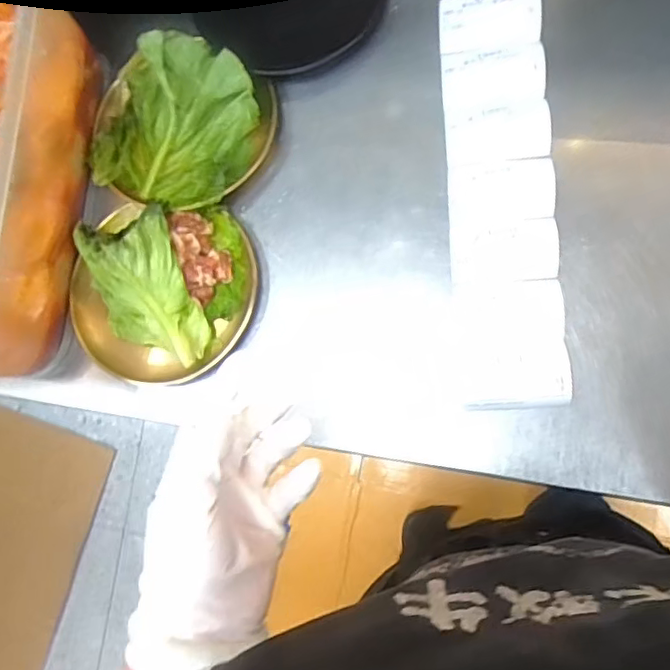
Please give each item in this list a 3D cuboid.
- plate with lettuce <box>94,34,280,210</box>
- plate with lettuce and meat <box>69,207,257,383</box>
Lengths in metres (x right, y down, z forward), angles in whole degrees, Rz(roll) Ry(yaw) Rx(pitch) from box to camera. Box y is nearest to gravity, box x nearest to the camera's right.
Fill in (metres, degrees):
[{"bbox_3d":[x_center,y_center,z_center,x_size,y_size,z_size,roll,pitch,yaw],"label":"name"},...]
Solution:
[{"bbox_3d":[-0.134,-0.178,0.496,0.152,0.038,0.141,-2,82,11],"label":"plate with lettuce"},{"bbox_3d":[-0.149,-0.037,0.484,0.154,0.047,0.148,5,83,12],"label":"plate with lettuce and meat"}]

